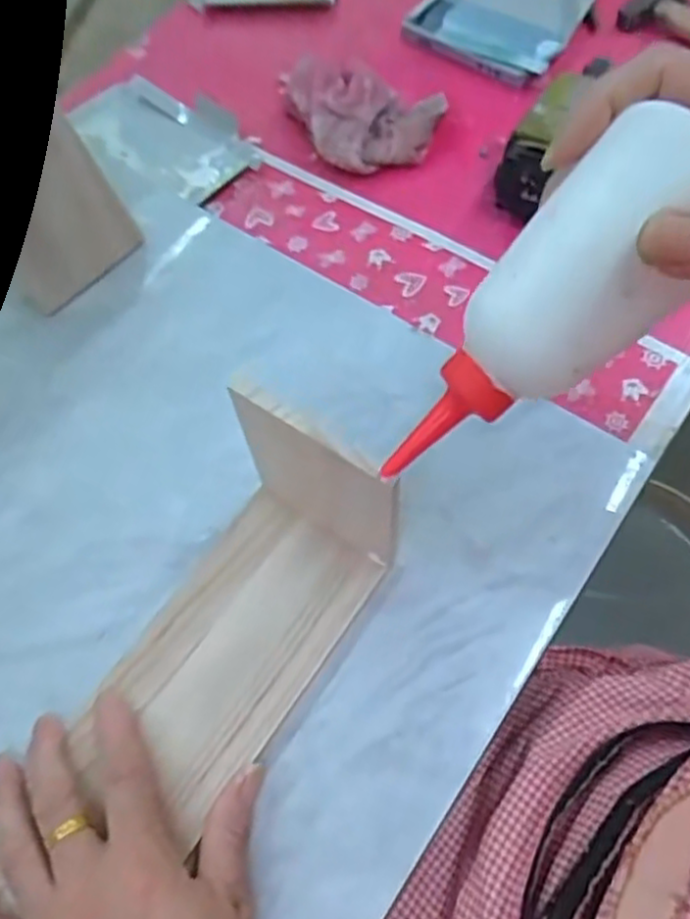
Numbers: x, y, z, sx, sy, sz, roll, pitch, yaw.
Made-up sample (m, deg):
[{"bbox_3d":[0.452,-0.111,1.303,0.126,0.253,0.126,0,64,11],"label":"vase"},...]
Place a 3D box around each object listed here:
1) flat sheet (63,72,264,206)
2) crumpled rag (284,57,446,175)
[{"bbox_3d":[-0.150,-0.267,0.580,0.159,0.020,0.082,36,70,18],"label":"flat sheet"},{"bbox_3d":[0.012,-0.266,0.550,0.126,0.044,0.080,5,63,4],"label":"crumpled rag"}]

